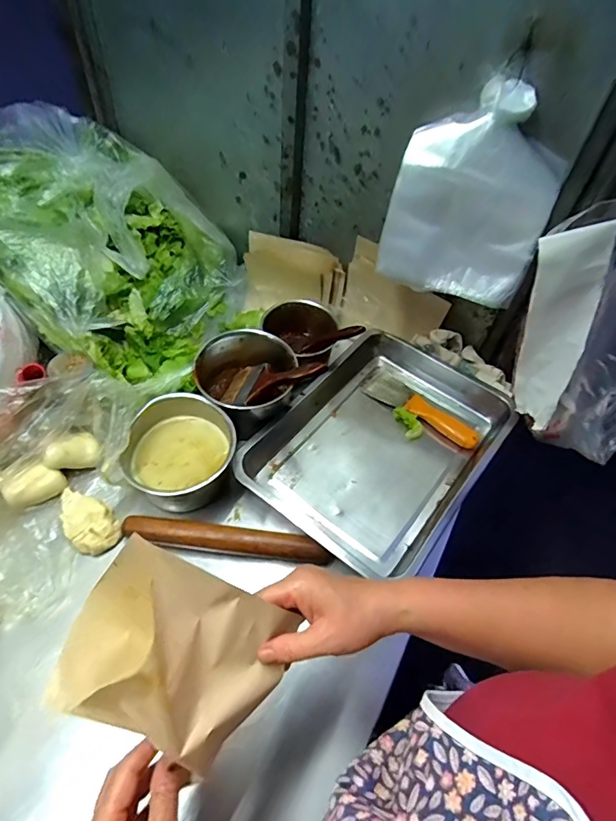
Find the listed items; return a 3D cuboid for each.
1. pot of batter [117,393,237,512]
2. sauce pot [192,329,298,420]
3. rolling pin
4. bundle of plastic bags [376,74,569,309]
[{"bbox_3d":[-0.174,0.065,0.666,0.146,0.088,0.160,-3,52,-6],"label":"pot of batter"},{"bbox_3d":[-0.097,-0.050,0.739,0.149,0.095,0.141,2,51,-2],"label":"sauce pot"},{"bbox_3d":[-0.105,0.166,0.611,0.265,0.030,0.028,8,51,3],"label":"rolling pin"},{"bbox_3d":[0.224,-0.289,0.641,0.197,0.216,0.127,21,53,13],"label":"bundle of plastic bags"}]

